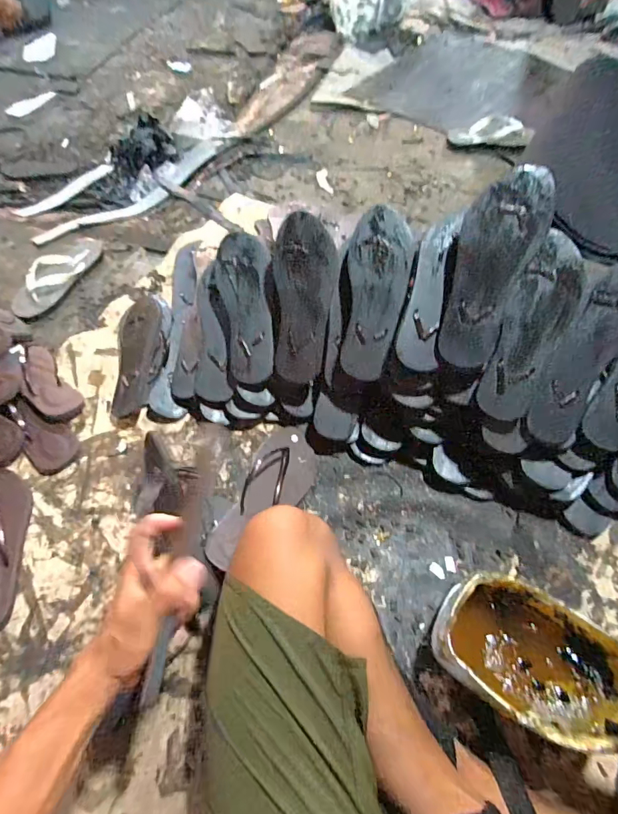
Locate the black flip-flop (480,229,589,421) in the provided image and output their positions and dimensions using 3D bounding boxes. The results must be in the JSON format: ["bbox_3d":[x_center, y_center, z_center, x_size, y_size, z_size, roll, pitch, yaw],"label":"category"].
[{"bbox_3d":[0.294,-0.103,0.573,0.082,0.030,0.241,21,100,16],"label":"black flip-flop"}]

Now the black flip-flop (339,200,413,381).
[{"bbox_3d":[0.096,-0.163,0.639,0.085,0.024,0.242,8,98,9],"label":"black flip-flop"}]

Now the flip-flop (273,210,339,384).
[{"bbox_3d":[-0.008,-0.164,0.679,0.094,0.020,0.249,4,102,6],"label":"flip-flop"}]

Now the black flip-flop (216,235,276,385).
[{"bbox_3d":[-0.105,-0.163,0.725,0.110,0.031,0.239,-6,91,22],"label":"black flip-flop"}]

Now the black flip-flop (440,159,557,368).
[{"bbox_3d":[0.235,-0.180,0.569,0.093,0.020,0.251,20,104,15],"label":"black flip-flop"}]

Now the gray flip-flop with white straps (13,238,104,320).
[{"bbox_3d":[-0.571,-0.311,0.989,0.103,0.041,0.276,15,60,12],"label":"gray flip-flop with white straps"}]

